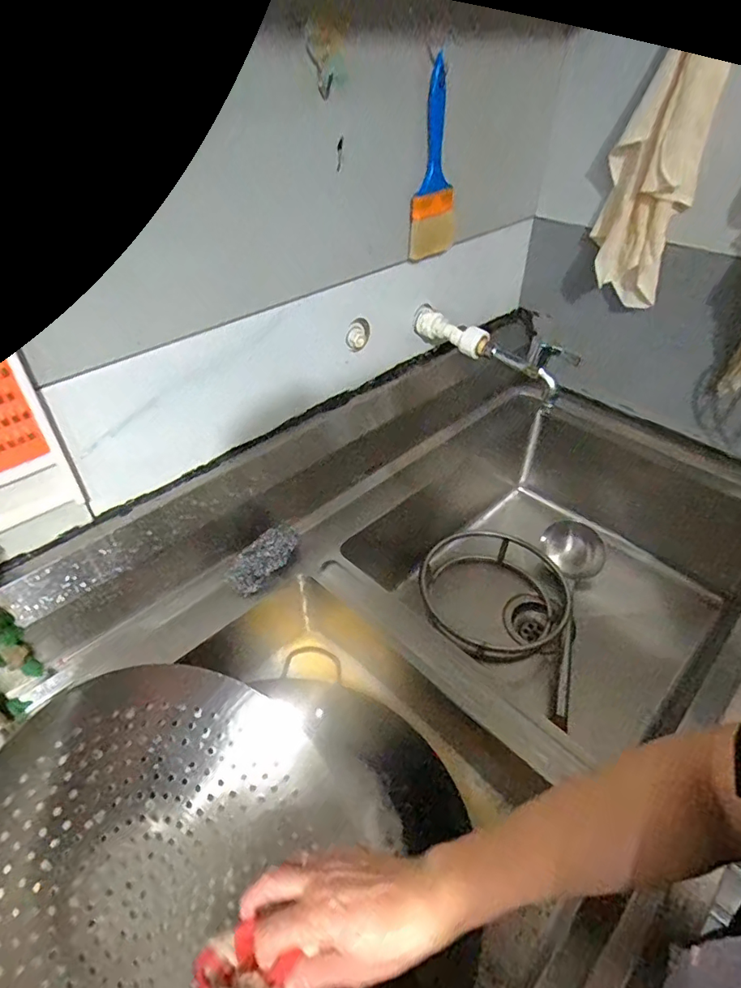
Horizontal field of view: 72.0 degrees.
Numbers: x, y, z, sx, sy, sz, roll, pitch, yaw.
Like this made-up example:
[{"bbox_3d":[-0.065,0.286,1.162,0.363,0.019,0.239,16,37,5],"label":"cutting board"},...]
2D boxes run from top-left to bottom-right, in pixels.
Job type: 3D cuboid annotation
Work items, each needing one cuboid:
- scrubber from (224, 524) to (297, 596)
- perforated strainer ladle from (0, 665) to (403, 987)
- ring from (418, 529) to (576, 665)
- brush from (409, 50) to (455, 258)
[{"bbox_3d":[-0.131,0.079,0.630,0.041,0.040,0.099,22,46,23],"label":"scrubber"},{"bbox_3d":[-0.072,0.329,0.310,0.233,0.182,0.505,-25,47,-25],"label":"perforated strainer ladle"},{"bbox_3d":[0.205,0.175,0.855,0.251,0.060,0.230,31,54,3],"label":"ring"},{"bbox_3d":[0.075,-0.386,0.613,0.057,0.202,0.021,-16,58,-2],"label":"brush"}]

